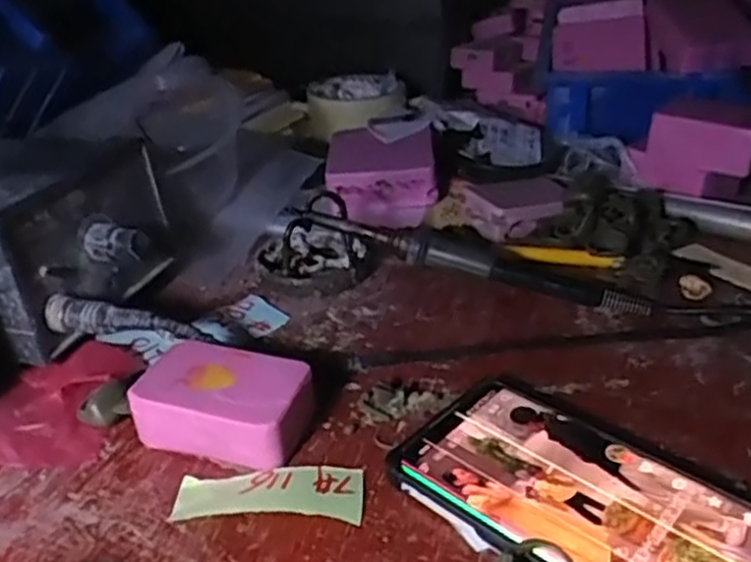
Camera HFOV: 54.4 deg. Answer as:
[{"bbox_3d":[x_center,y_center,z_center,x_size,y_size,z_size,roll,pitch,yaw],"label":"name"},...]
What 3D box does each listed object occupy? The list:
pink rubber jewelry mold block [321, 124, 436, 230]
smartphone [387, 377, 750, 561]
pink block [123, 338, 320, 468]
[{"bbox_3d":[0.005,-0.077,0.533,0.077,0.043,0.086,-1,30,2],"label":"pink rubber jewelry mold block"},{"bbox_3d":[0.089,0.086,0.277,0.158,0.013,0.080,22,38,36],"label":"smartphone"},{"bbox_3d":[-0.065,0.054,0.323,0.070,0.028,0.045,8,31,17],"label":"pink block"}]

